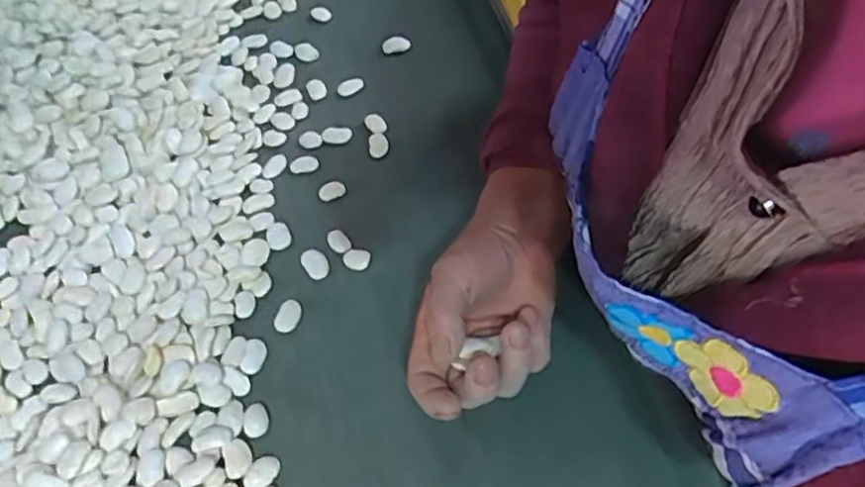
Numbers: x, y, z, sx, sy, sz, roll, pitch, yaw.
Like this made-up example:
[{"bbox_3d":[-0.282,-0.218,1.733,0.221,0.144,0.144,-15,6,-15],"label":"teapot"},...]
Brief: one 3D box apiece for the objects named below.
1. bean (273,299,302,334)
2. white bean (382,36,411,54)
[{"bbox_3d":[-0.102,0.051,0.466,0.016,0.004,0.025,9,58,9],"label":"bean"},{"bbox_3d":[-0.033,-0.180,0.597,0.025,0.008,0.011,-17,57,-7],"label":"white bean"}]

